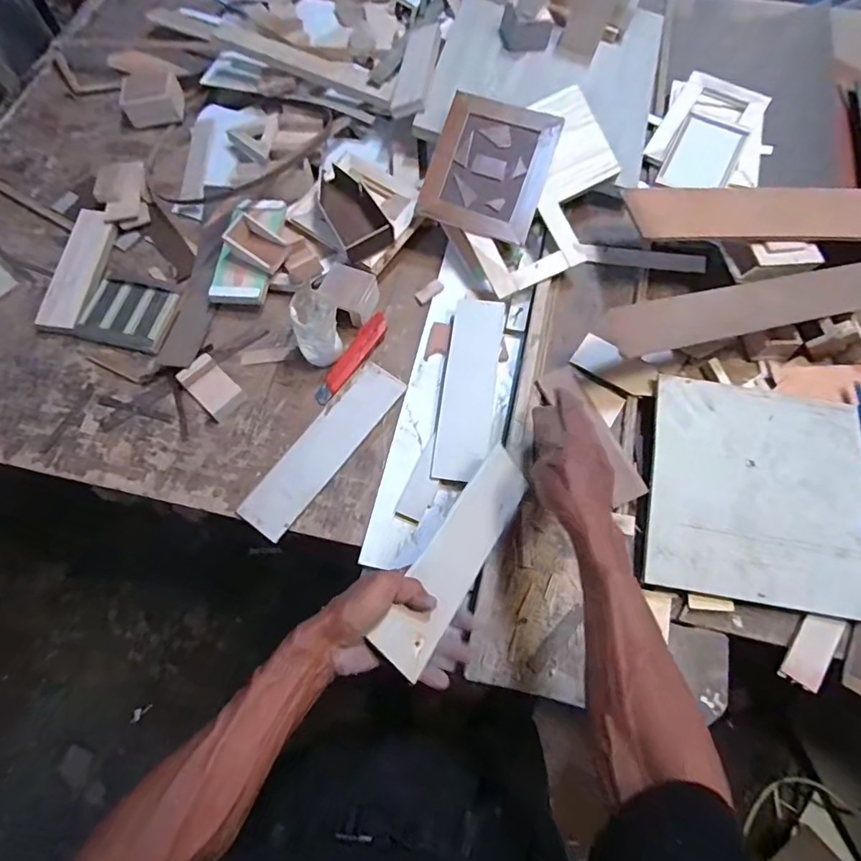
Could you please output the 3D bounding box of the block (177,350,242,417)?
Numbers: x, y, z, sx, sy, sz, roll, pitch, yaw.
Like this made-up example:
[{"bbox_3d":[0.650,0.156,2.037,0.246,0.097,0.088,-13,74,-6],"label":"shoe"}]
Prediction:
[{"bbox_3d":[-0.297,-0.061,0.665,0.078,0.015,0.052,42,74,16],"label":"block"}]

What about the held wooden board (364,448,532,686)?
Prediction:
[{"bbox_3d":[0.030,0.122,0.498,0.068,0.015,0.247,50,54,-17],"label":"held wooden board"}]

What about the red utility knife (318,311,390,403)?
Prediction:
[{"bbox_3d":[-0.108,-0.101,0.681,0.033,0.012,0.152,32,76,8],"label":"red utility knife"}]

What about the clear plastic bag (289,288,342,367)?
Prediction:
[{"bbox_3d":[-0.148,-0.135,0.651,0.055,0.090,0.081,-10,69,-3],"label":"clear plastic bag"}]

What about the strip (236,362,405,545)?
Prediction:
[{"bbox_3d":[-0.135,0.020,0.638,0.067,0.007,0.257,35,74,10],"label":"strip"}]

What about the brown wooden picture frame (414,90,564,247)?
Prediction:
[{"bbox_3d":[0.084,-0.372,0.698,0.160,0.010,0.186,19,88,2],"label":"brown wooden picture frame"}]

